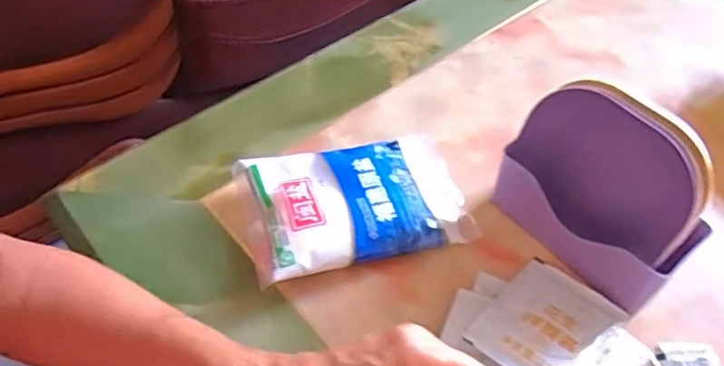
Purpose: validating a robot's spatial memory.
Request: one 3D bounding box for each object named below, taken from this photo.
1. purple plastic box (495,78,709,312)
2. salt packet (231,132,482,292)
[{"bbox_3d":[0.168,0.005,0.439,0.061,0.121,0.142,-33,60,-26],"label":"purple plastic box"},{"bbox_3d":[-0.005,0.012,0.491,0.171,0.030,0.114,-12,53,-13],"label":"salt packet"}]

